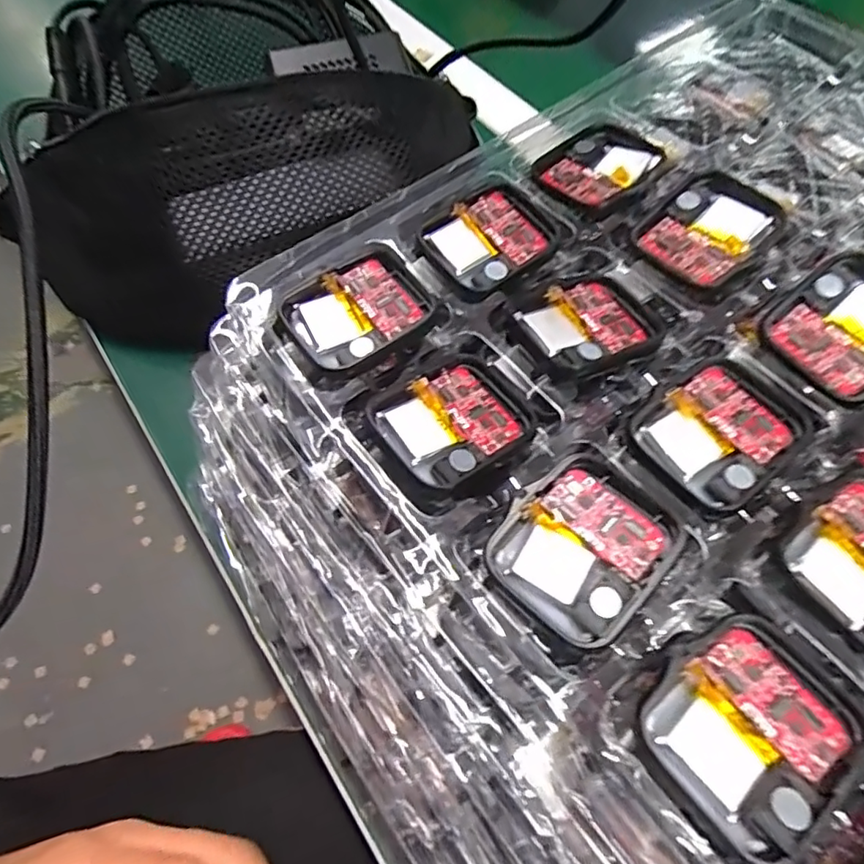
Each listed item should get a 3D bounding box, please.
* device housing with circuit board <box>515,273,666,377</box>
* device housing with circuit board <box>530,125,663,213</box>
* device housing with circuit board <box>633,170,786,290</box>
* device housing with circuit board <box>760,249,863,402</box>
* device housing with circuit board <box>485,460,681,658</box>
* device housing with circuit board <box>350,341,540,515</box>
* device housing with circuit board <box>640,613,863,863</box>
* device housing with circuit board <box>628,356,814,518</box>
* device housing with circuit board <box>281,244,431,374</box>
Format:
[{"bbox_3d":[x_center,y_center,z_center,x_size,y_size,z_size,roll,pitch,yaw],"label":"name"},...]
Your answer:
[{"bbox_3d":[0.051,-0.035,0.181,0.042,0.010,0.035,-22,64,-12],"label":"device housing with circuit board"},{"bbox_3d":[0.064,-0.101,0.214,0.041,0.007,0.035,-33,66,-16],"label":"device housing with circuit board"},{"bbox_3d":[0.096,-0.069,0.195,0.044,0.013,0.036,-36,67,-18],"label":"device housing with circuit board"},{"bbox_3d":[0.127,-0.033,0.172,0.042,0.004,0.037,-37,74,-1],"label":"device housing with circuit board"},{"bbox_3d":[0.038,0.029,0.143,0.042,0.006,0.036,-40,69,-19],"label":"device housing with circuit board"},{"bbox_3d":[0.005,-0.003,0.163,0.047,0.010,0.041,-35,67,-17],"label":"device housing with circuit board"},{"bbox_3d":[0.069,0.063,0.124,0.042,0.008,0.037,-39,68,-19],"label":"device housing with circuit board"},{"bbox_3d":[0.082,0.000,0.163,0.042,0.008,0.036,-34,67,-17],"label":"device housing with circuit board"},{"bbox_3d":[-0.023,-0.038,0.179,0.043,0.006,0.036,-33,66,-16],"label":"device housing with circuit board"}]

